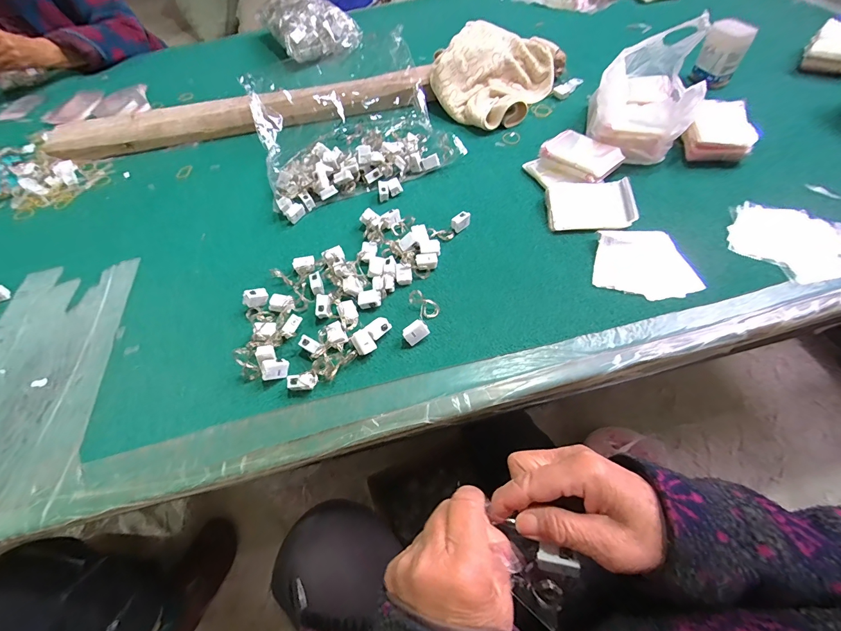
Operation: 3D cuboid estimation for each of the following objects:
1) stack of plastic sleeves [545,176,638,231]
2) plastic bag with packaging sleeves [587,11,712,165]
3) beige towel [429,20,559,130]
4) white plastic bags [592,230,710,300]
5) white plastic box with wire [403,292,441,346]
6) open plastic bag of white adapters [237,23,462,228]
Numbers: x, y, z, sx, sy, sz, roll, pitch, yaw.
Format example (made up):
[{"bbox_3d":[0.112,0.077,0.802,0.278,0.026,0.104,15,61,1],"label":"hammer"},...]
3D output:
[{"bbox_3d":[0.234,-0.153,0.506,0.109,0.011,0.078,0,70,14],"label":"stack of plastic sleeves"},{"bbox_3d":[0.341,-0.345,0.554,0.129,0.147,0.175,13,58,13],"label":"plastic bag with packaging sleeves"},{"bbox_3d":[0.136,-0.455,0.676,0.199,0.088,0.230,34,65,24],"label":"beige towel"},{"bbox_3d":[0.281,-0.065,0.452,0.117,0.016,0.093,12,58,13],"label":"white plastic bags"},{"bbox_3d":[0.001,0.003,0.428,0.036,0.022,0.067,4,56,7],"label":"white plastic box with wire"},{"bbox_3d":[-0.134,-0.361,0.645,0.310,0.085,0.397,-18,56,-8],"label":"open plastic bag of white adapters"}]

